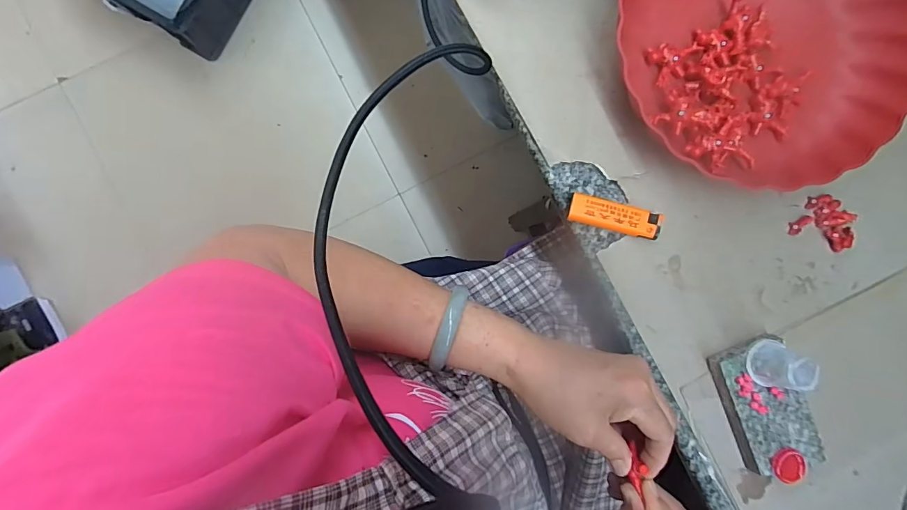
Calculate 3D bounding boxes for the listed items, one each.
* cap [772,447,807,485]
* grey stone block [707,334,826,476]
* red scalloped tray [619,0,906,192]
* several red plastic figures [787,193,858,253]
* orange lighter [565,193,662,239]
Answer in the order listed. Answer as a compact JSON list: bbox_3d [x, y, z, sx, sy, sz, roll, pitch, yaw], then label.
[{"bbox_3d":[0.276,0.173,0.362,0.027,0.006,0.026,0,90,-3],"label":"cap"},{"bbox_3d":[0.262,0.127,0.371,0.059,0.023,0.105,-21,91,-2],"label":"grey stone block"},{"bbox_3d":[0.254,-0.173,0.352,0.224,0.065,0.234,-22,91,-2],"label":"red scalloped tray"},{"bbox_3d":[0.322,-0.030,0.381,0.046,0.013,0.041,21,89,-2],"label":"several red plastic figures"},{"bbox_3d":[0.136,-0.032,0.372,0.079,0.012,0.023,13,89,-2],"label":"orange lighter"}]

